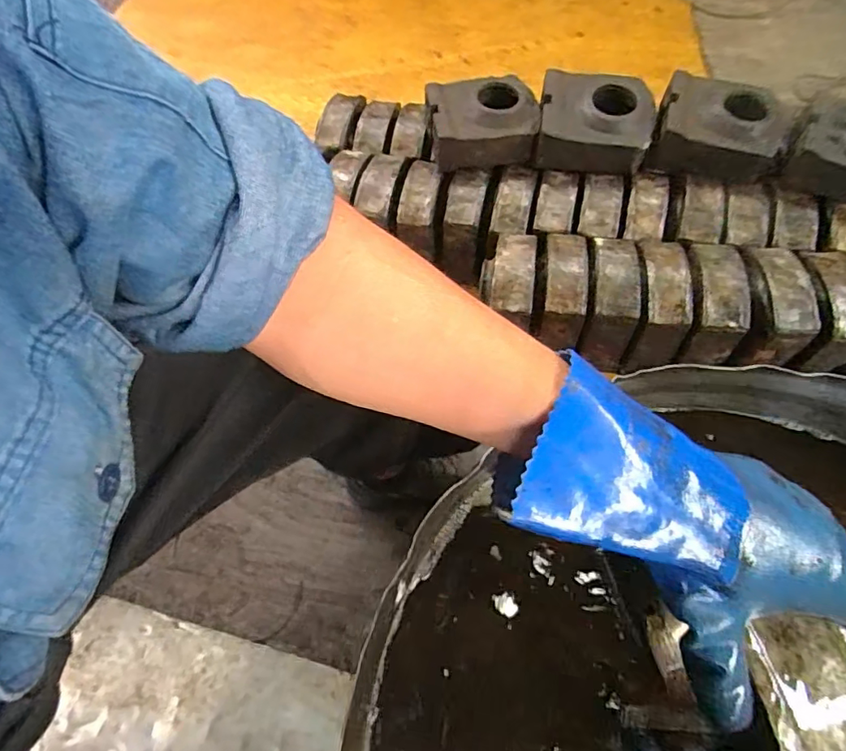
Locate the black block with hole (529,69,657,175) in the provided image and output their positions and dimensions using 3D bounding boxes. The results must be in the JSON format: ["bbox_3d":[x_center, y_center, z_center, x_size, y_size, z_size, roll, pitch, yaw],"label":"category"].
[{"bbox_3d":[0.290,-0.436,0.911,0.183,0.072,0.170,13,63,11],"label":"black block with hole"}]

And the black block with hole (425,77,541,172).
[{"bbox_3d":[0.103,-0.443,0.946,0.193,0.097,0.122,1,61,5],"label":"black block with hole"}]

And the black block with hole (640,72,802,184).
[{"bbox_3d":[0.489,-0.401,0.873,0.197,0.106,0.113,19,64,14],"label":"black block with hole"}]

